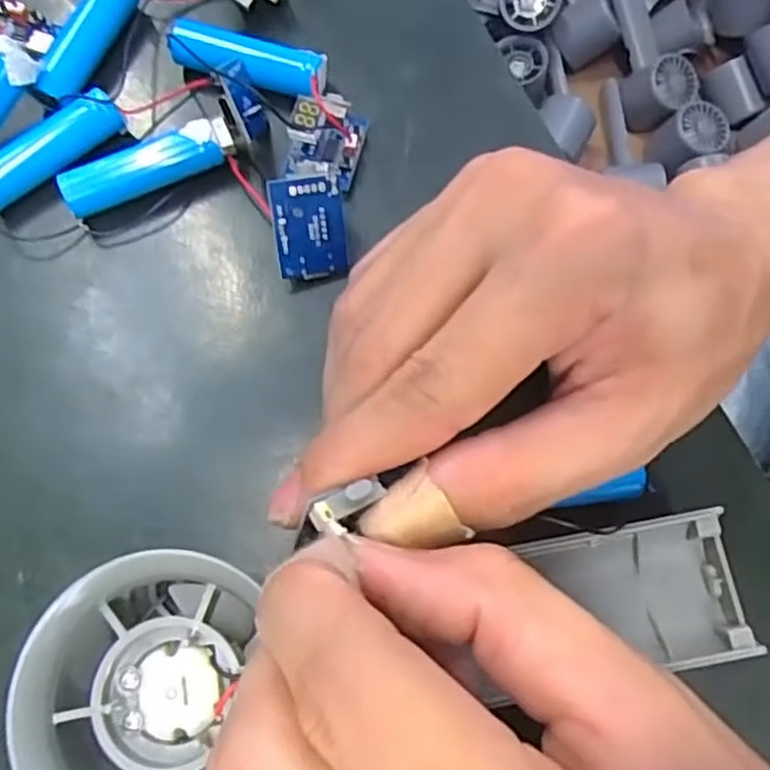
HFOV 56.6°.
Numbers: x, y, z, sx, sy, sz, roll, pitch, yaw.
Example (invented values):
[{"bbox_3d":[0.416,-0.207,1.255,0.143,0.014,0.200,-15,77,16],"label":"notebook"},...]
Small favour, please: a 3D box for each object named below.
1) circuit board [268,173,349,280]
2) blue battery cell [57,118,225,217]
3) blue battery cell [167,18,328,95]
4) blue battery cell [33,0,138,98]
[{"bbox_3d":[-0.023,-0.047,0.215,0.021,0.004,0.030,-12,115,-13],"label":"circuit board"},{"bbox_3d":[-0.076,-0.068,0.224,0.049,0.012,0.012,-24,74,-8],"label":"blue battery cell"},{"bbox_3d":[-0.045,-0.106,0.236,0.053,0.013,0.012,14,73,4],"label":"blue battery cell"},{"bbox_3d":[-0.098,-0.114,0.233,0.014,0.011,0.048,28,74,8],"label":"blue battery cell"}]

